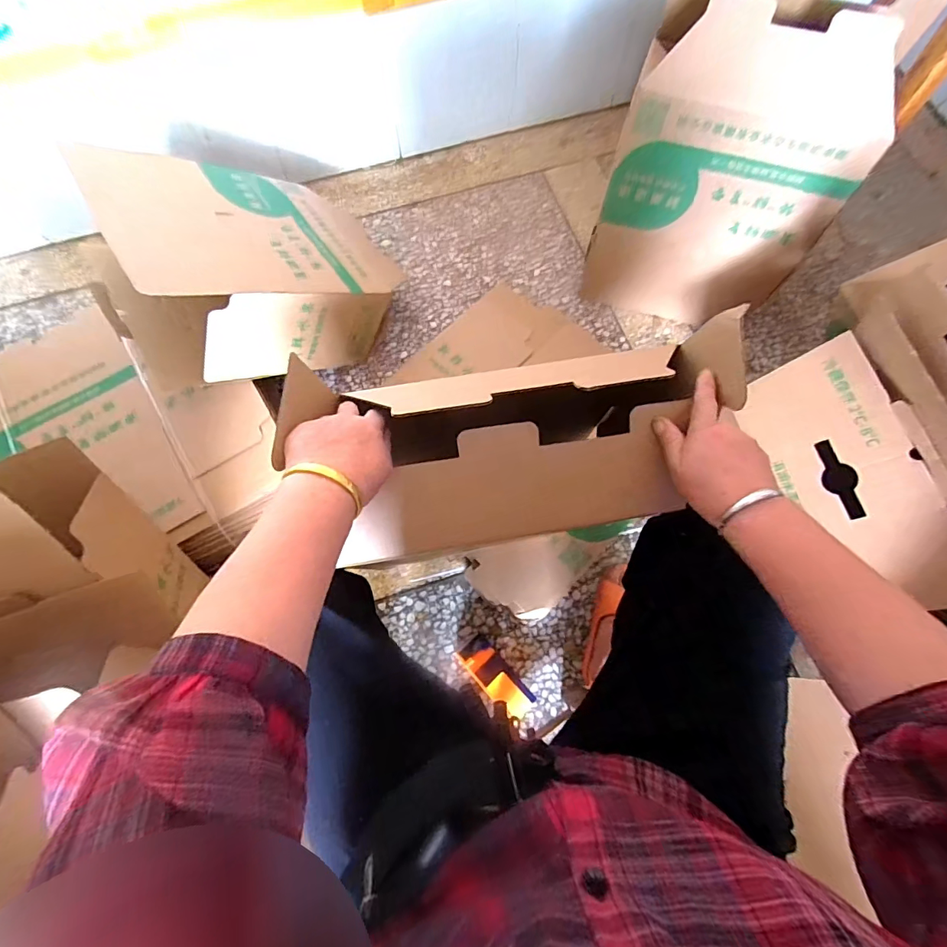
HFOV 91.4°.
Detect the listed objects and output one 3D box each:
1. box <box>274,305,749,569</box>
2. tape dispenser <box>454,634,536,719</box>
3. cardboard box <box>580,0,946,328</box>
[{"bbox_3d":[0.046,-0.041,0.433,0.402,0.118,0.183,-12,72,-2],"label":"box"},{"bbox_3d":[0.040,0.363,0.824,0.061,0.055,0.156,-41,76,-12],"label":"tape dispenser"},{"bbox_3d":[0.460,-0.570,0.905,0.394,0.531,0.261,8,72,3],"label":"cardboard box"}]

